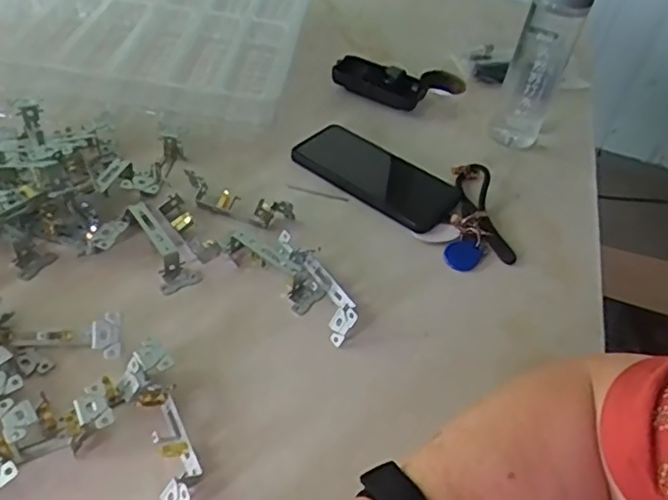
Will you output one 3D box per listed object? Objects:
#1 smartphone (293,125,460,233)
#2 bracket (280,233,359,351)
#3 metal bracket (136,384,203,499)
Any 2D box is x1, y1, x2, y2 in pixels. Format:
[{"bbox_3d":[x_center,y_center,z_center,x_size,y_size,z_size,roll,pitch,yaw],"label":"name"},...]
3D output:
[{"bbox_3d":[0.039,-0.076,0.606,0.162,0.013,0.079,31,48,20],"label":"smartphone"},{"bbox_3d":[-0.010,0.026,0.486,0.029,0.031,0.101,-16,50,-25],"label":"bracket"},{"bbox_3d":[-0.101,0.124,0.377,0.028,0.026,0.084,-9,48,-19],"label":"metal bracket"}]

